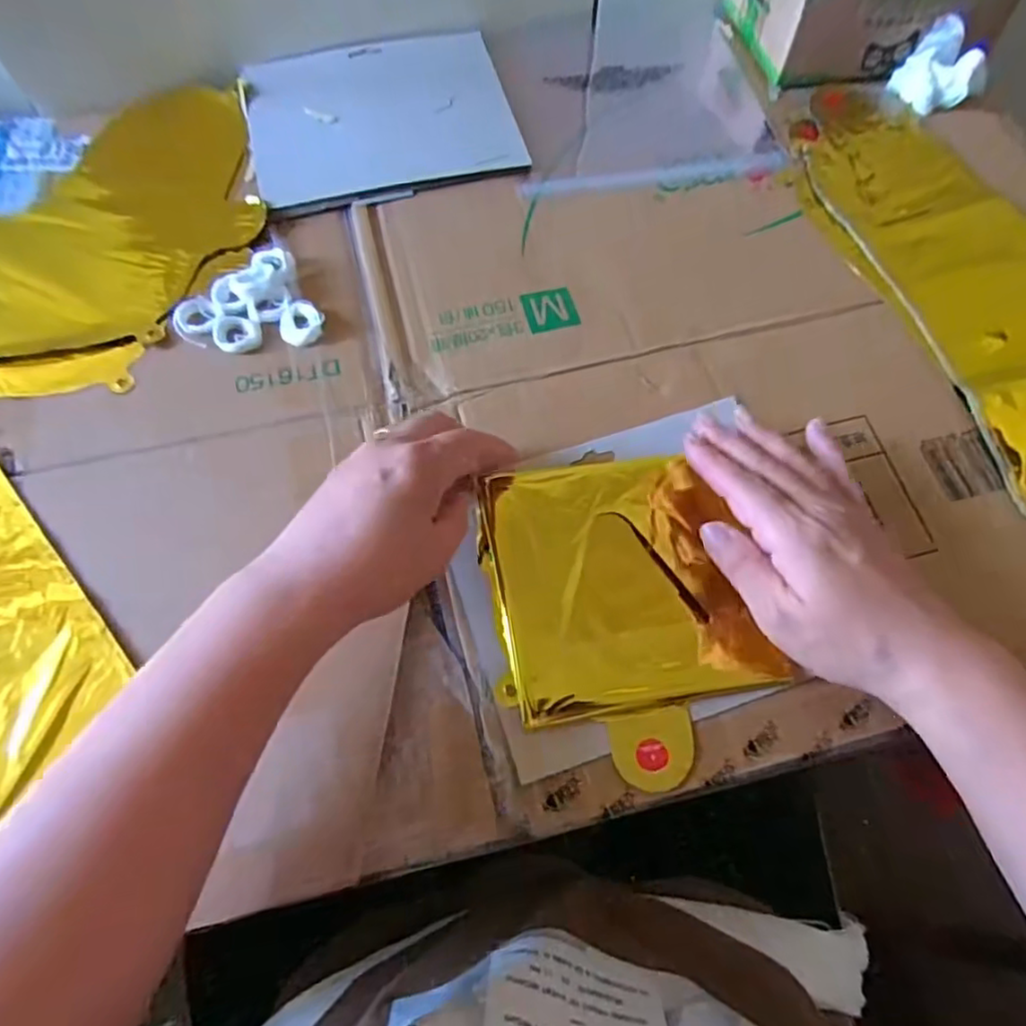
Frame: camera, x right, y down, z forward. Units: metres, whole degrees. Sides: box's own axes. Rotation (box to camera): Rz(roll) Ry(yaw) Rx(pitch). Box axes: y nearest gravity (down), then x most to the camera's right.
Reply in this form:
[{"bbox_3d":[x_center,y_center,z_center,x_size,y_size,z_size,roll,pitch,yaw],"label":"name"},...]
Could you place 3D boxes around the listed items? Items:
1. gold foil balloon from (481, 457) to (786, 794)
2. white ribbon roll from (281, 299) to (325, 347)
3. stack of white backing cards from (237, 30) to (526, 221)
[{"bbox_3d":[0.059,0.049,0.346,0.136,0.014,0.166,-7,66,-4],"label":"gold foil balloon"},{"bbox_3d":[-0.133,-0.119,0.413,0.025,0.008,0.031,4,66,2],"label":"white ribbon roll"},{"bbox_3d":[-0.101,-0.304,0.500,0.192,0.009,0.170,-15,66,-7],"label":"stack of white backing cards"}]

